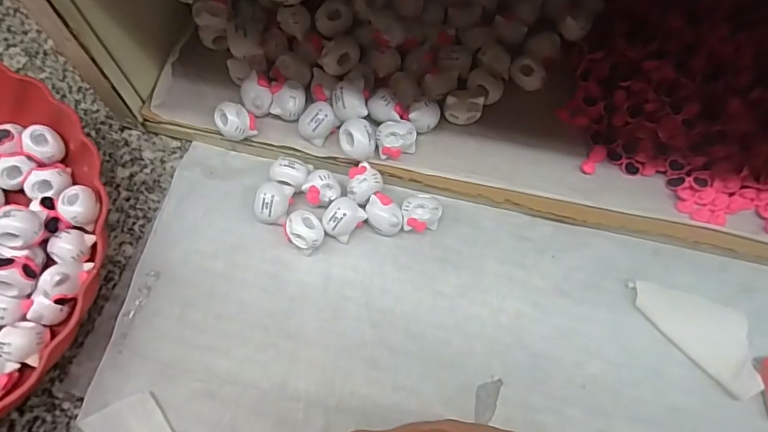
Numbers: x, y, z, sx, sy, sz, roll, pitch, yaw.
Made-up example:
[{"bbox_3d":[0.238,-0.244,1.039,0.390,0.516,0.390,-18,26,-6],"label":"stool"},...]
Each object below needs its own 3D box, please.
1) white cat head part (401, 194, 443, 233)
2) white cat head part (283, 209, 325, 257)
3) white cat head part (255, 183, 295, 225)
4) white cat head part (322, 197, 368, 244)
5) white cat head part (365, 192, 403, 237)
[{"bbox_3d":[0.024,-0.002,0.308,0.024,0.017,0.025,7,68,1],"label":"white cat head part"},{"bbox_3d":[-0.049,0.010,0.303,0.022,0.017,0.023,1,68,-2],"label":"white cat head part"},{"bbox_3d":[-0.069,-0.007,0.308,0.019,0.018,0.025,12,68,3],"label":"white cat head part"},{"bbox_3d":[-0.026,0.001,0.305,0.021,0.018,0.024,40,72,13],"label":"white cat head part"},{"bbox_3d":[0.000,0.000,0.307,0.020,0.015,0.026,-34,73,-14],"label":"white cat head part"}]

